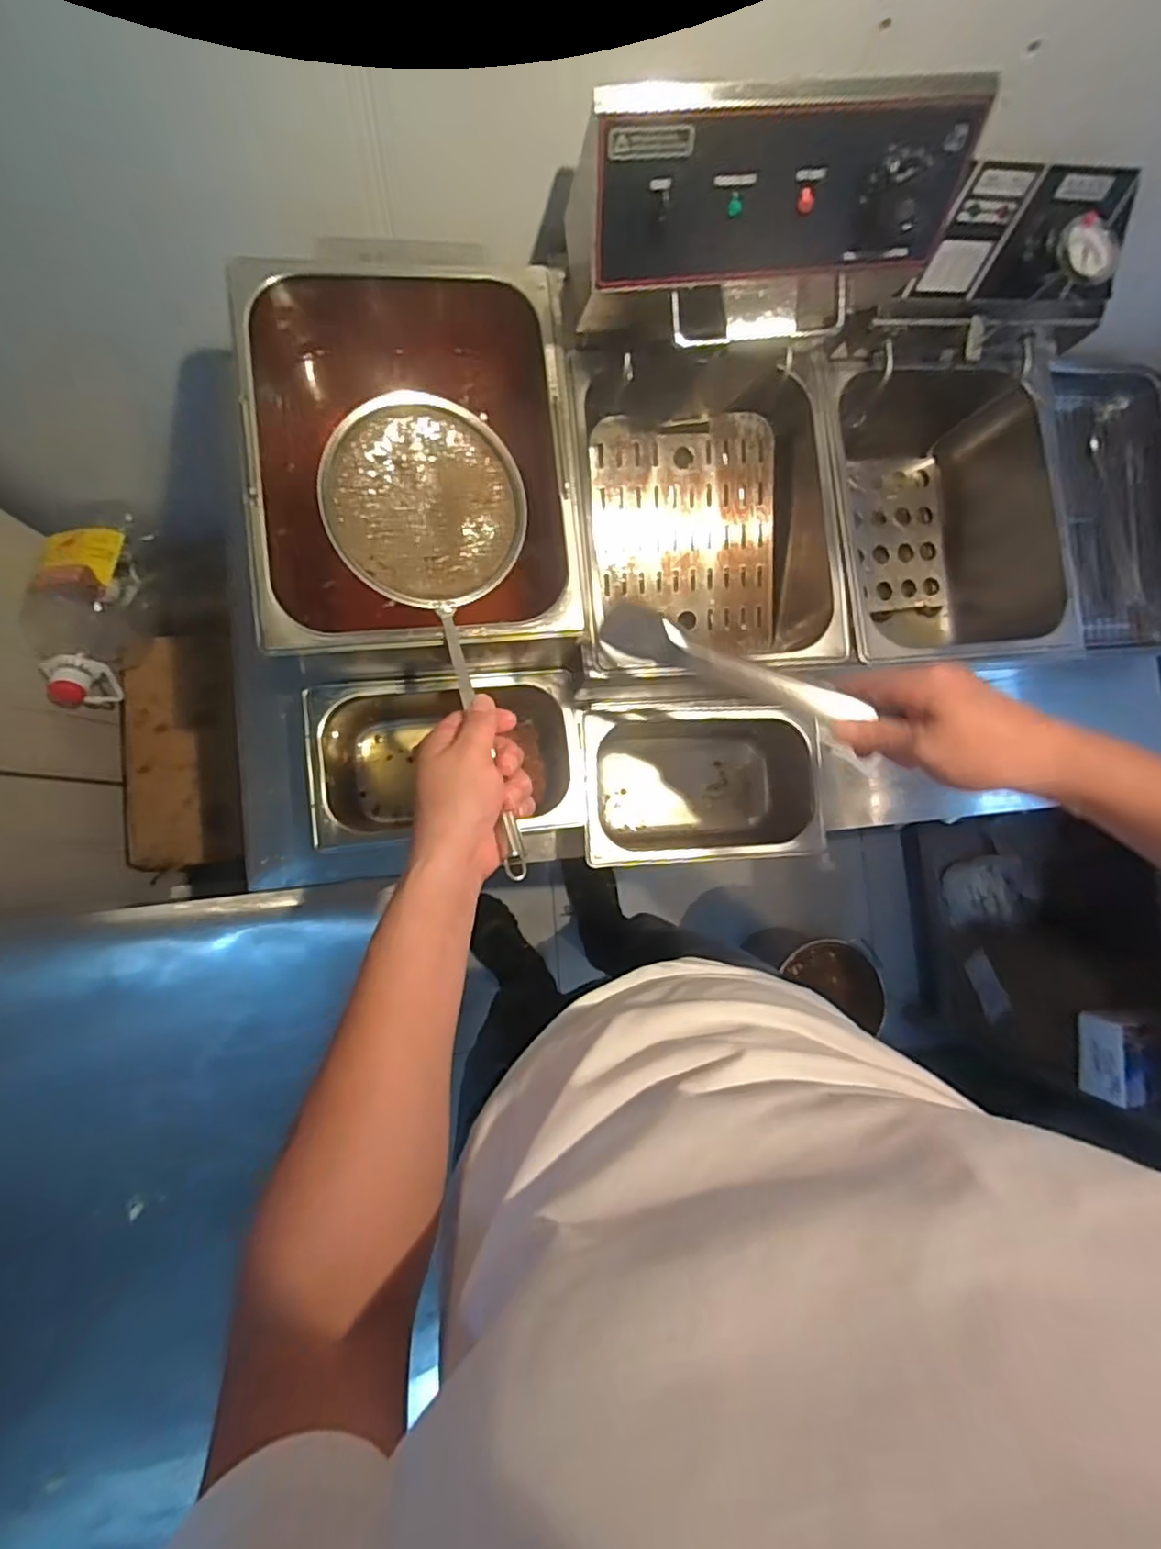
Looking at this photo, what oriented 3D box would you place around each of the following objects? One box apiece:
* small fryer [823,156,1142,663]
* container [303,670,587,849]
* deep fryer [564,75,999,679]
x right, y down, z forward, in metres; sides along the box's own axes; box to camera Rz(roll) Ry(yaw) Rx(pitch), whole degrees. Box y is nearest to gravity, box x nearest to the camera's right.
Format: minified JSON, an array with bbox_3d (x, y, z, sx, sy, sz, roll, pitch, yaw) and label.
[{"bbox_3d":[0.388,-0.322,0.675,0.252,0.323,0.393,-7,86,-9],"label":"small fryer"},{"bbox_3d":[-0.139,-0.016,0.711,0.269,0.150,0.163,-4,86,-8],"label":"container"},{"bbox_3d":[0.145,-0.285,0.578,0.269,0.358,0.323,-9,87,-9],"label":"deep fryer"}]

